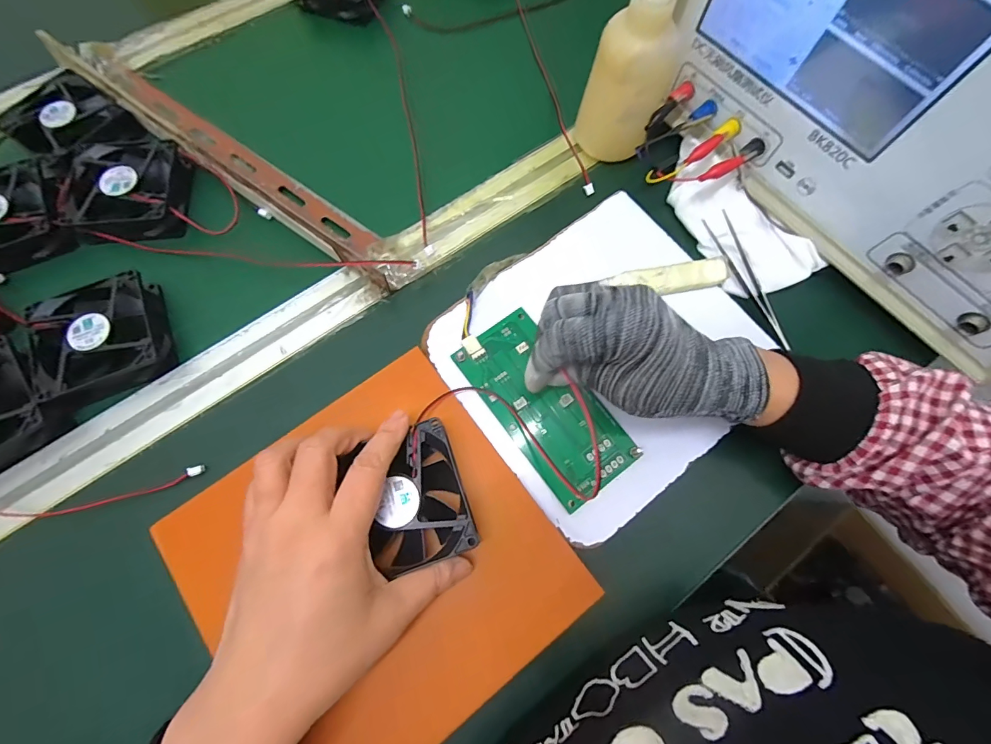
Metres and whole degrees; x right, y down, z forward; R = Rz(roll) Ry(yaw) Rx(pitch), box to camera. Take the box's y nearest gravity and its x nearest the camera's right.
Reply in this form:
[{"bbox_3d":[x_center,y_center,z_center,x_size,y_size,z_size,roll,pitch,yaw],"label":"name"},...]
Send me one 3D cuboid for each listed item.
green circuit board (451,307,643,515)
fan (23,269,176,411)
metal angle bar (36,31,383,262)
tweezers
[{"bbox_3d":[0.034,0.022,0.294,0.065,0.010,0.133,-38,78,-14],"label":"green circuit board"},{"bbox_3d":[-0.288,-0.024,0.307,0.080,0.027,0.079,-24,70,-8],"label":"fan"},{"bbox_3d":[-0.238,-0.194,0.361,0.356,0.034,0.049,33,73,12],"label":"metal angle bar"},{"bbox_3d":[0.199,-0.074,0.329,0.018,0.009,0.118,-19,70,-7],"label":"tweezers"}]

